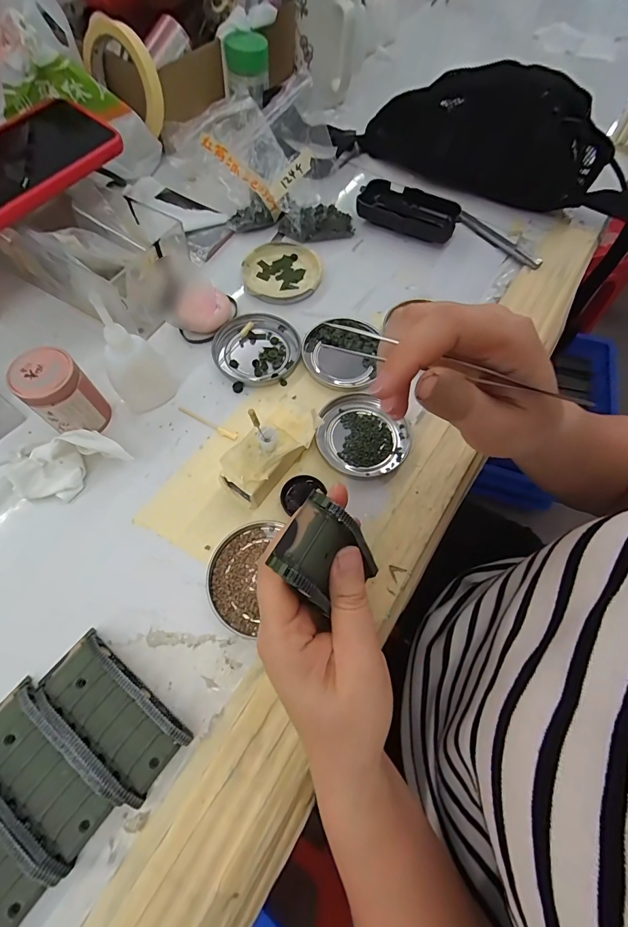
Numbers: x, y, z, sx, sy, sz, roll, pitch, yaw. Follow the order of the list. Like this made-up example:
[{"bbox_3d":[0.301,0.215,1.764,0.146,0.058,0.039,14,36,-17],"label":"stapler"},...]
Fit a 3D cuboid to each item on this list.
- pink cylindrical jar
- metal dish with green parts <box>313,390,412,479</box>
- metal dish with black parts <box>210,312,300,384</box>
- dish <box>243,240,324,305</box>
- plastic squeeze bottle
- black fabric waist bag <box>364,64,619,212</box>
[{"bbox_3d":[-0.192,-0.051,0.307,0.043,0.065,0.043,1,66,-2],"label":"pink cylindrical jar"},{"bbox_3d":[0.041,-0.023,0.334,0.077,0.007,0.071,1,66,-2],"label":"metal dish with green parts"},{"bbox_3d":[-0.053,-0.108,0.367,0.079,0.008,0.075,1,66,-2],"label":"metal dish with black parts"},{"bbox_3d":[-0.033,-0.200,0.408,0.080,0.009,0.078,1,66,-2],"label":"dish"},{"bbox_3d":[-0.140,-0.082,0.303,0.046,0.099,0.042,-27,70,-14],"label":"plastic squeeze bottle"},{"bbox_3d":[0.196,-0.389,0.457,0.274,0.096,0.069,26,67,9],"label":"black fabric waist bag"}]

